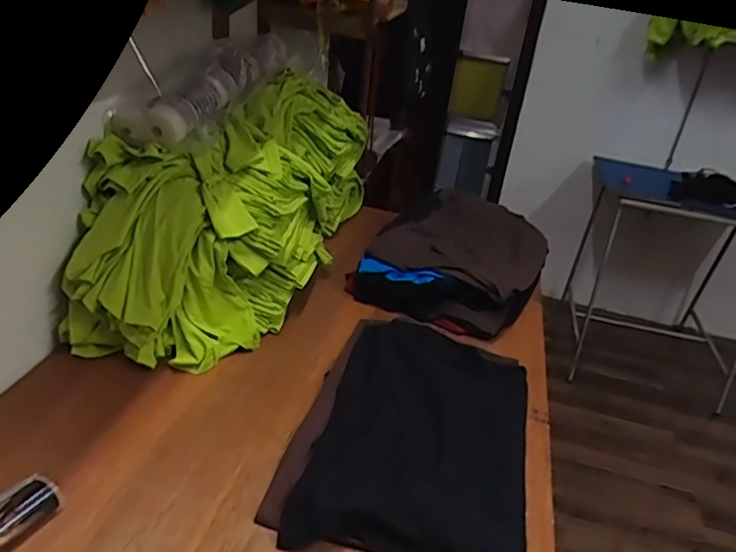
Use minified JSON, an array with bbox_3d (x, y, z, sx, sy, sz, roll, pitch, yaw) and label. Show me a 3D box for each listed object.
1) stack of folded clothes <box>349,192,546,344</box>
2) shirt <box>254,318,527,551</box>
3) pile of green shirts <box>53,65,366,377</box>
[{"bbox_3d":[0.209,-0.045,1.411,0.374,0.138,0.463,20,32,19],"label":"stack of folded clothes"},{"bbox_3d":[0.085,0.238,0.981,0.368,0.047,0.540,13,30,8],"label":"shirt"},{"bbox_3d":[-0.268,-0.147,1.230,0.335,0.361,0.726,16,31,13],"label":"pile of green shirts"}]

